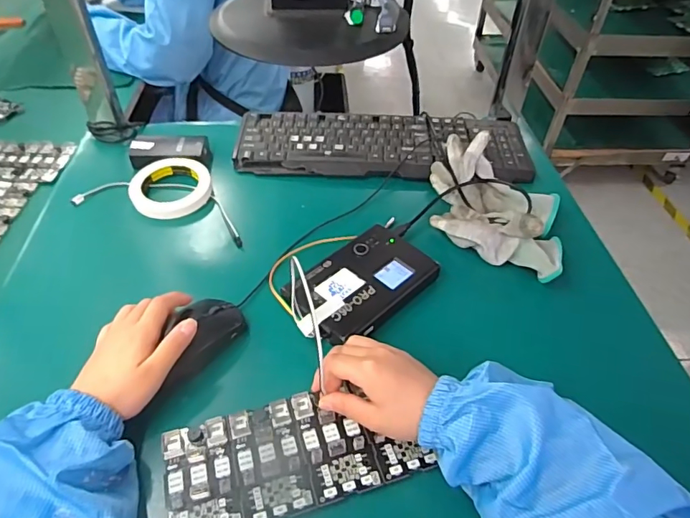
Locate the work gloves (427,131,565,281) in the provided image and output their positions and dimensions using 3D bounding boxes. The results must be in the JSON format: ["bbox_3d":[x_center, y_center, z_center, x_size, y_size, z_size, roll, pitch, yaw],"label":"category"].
[{"bbox_3d":[0.189,-0.075,0.604,0.164,0.055,0.201,12,47,9],"label":"work gloves"}]

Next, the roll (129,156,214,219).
[{"bbox_3d":[-0.239,-0.104,0.652,0.102,0.030,0.114,-19,50,-19],"label":"roll"}]

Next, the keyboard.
[{"bbox_3d":[0.055,-0.173,0.718,0.428,0.026,0.144,2,46,-1],"label":"keyboard"}]

